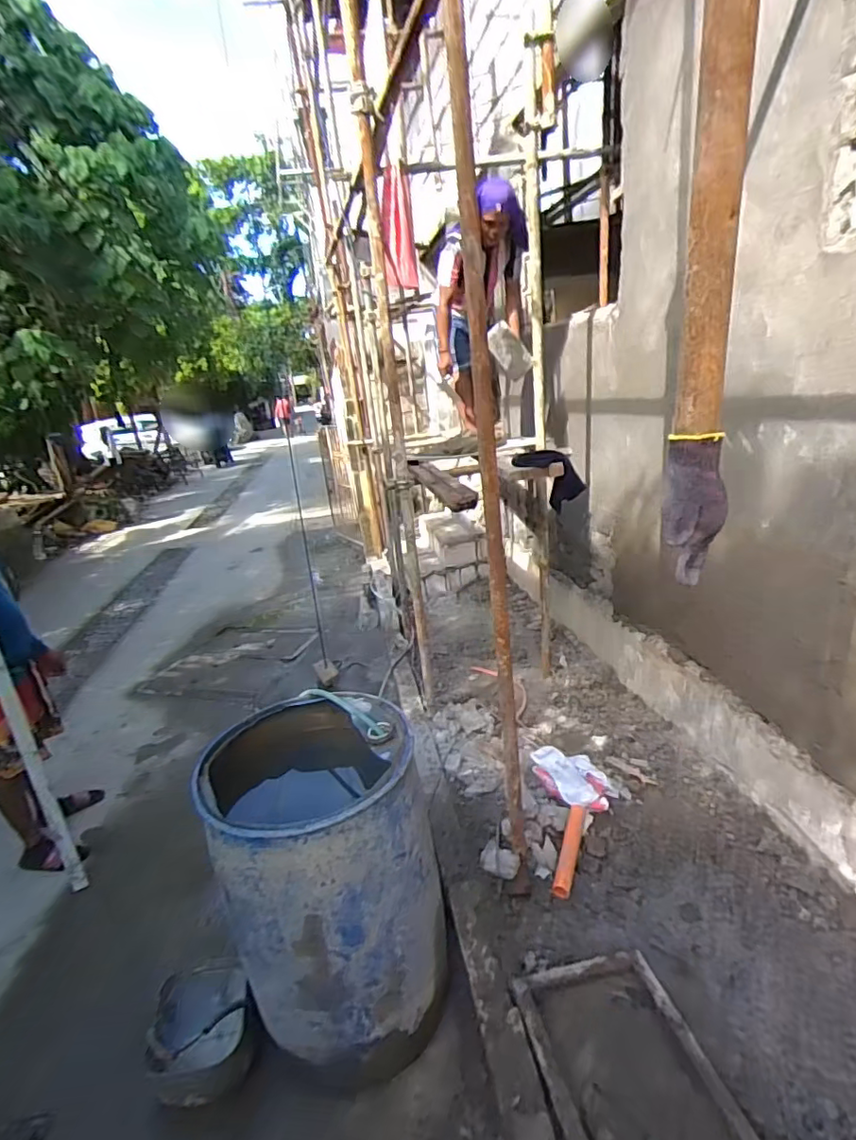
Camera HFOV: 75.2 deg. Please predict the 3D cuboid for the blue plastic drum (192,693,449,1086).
[{"bbox_3d":[-0.262,0.831,1.551,0.554,0.813,0.602,-15,21,-26],"label":"blue plastic drum"}]

